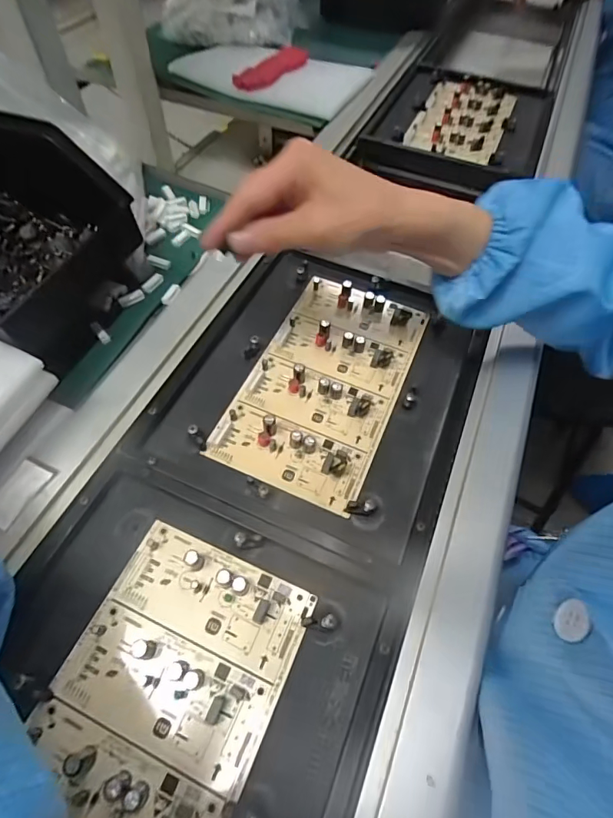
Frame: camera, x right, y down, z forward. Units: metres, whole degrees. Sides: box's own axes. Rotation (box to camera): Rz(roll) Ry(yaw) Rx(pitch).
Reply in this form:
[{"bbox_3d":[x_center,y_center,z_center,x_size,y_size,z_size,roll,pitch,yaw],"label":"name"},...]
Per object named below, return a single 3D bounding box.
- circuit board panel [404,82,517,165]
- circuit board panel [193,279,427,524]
[{"bbox_3d":[0.241,-0.448,0.668,0.127,0.021,0.241,22,57,12],"label":"circuit board panel"},{"bbox_3d":[0.019,-0.032,0.379,0.119,0.016,0.222,22,60,10],"label":"circuit board panel"}]

